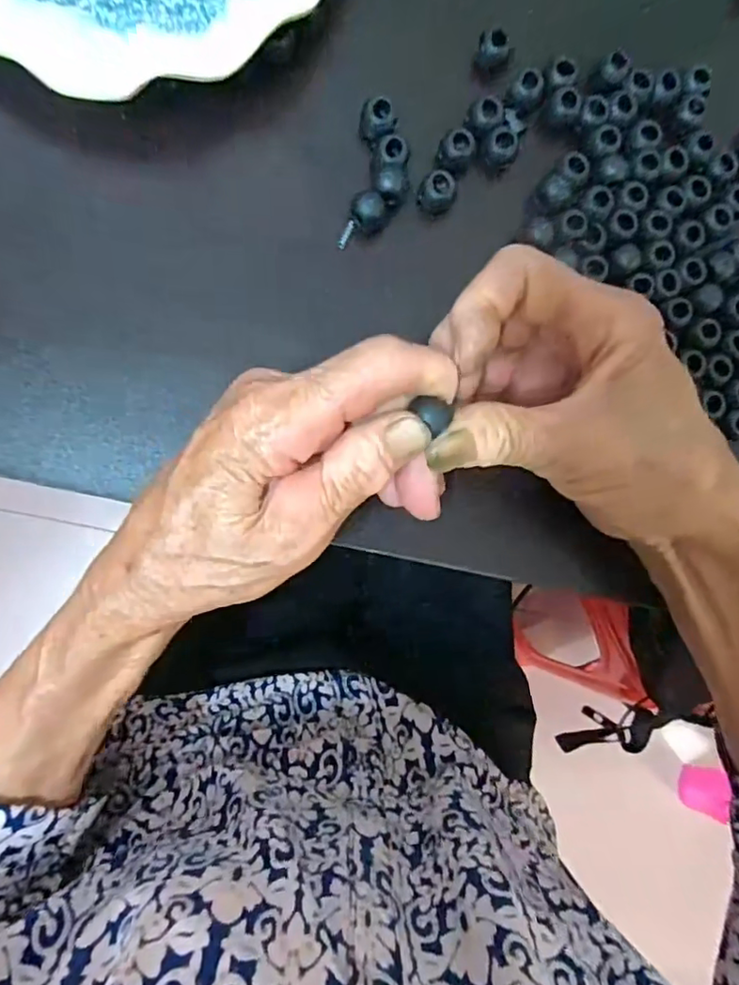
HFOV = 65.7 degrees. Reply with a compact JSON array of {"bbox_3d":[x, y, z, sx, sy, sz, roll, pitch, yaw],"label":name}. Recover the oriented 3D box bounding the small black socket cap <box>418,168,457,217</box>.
[{"bbox_3d":[0.030,-0.131,0.248,0.014,0.011,0.017,34,86,-5],"label":"small black socket cap"}]

